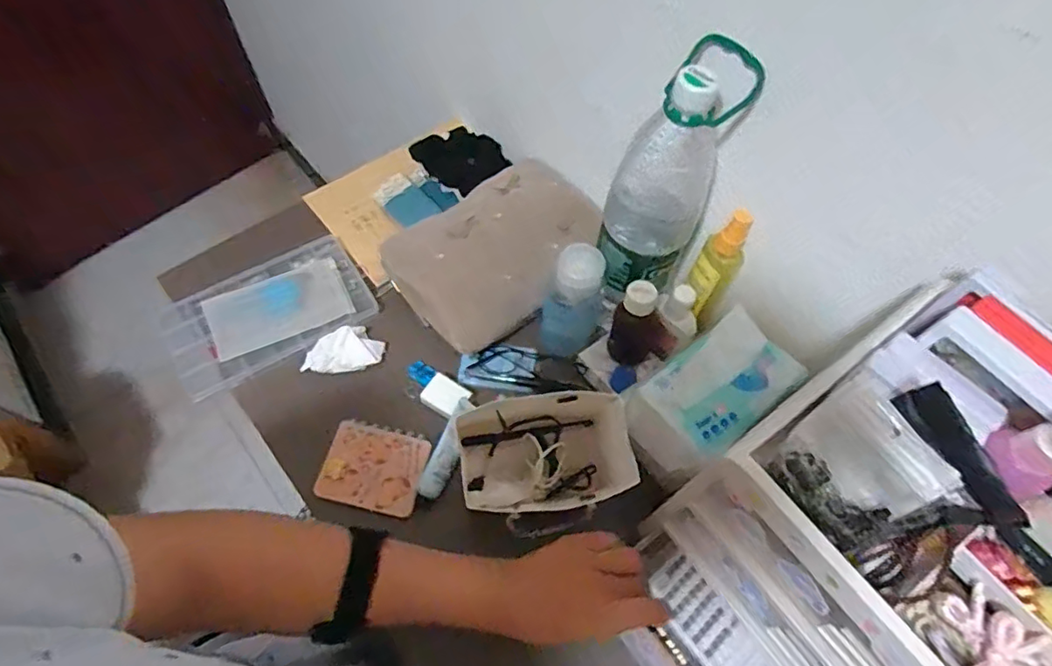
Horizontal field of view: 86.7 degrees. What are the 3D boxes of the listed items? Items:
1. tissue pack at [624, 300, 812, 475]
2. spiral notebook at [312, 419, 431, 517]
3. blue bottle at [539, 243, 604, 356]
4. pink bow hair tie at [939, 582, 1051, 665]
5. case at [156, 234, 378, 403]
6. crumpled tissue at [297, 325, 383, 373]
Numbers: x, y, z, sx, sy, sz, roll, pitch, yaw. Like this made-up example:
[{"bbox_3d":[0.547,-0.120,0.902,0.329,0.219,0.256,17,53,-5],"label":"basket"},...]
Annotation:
[{"bbox_3d":[0.169,0.053,0.501,0.155,0.056,0.087,-32,68,-18],"label":"tissue pack"},{"bbox_3d":[-0.156,0.138,0.576,0.104,0.022,0.084,12,62,3],"label":"spiral notebook"},{"bbox_3d":[0.052,-0.034,0.595,0.061,0.159,0.052,17,62,6],"label":"blue bottle"},{"bbox_3d":[0.248,0.167,0.294,0.047,0.021,0.053,-33,68,-19],"label":"pink bow hair tie"},{"bbox_3d":[-0.301,-0.026,0.653,0.222,0.024,0.146,-32,68,-19],"label":"case"},{"bbox_3d":[-0.208,0.021,0.634,0.087,0.019,0.048,-17,64,-12],"label":"crumpled tissue"}]

